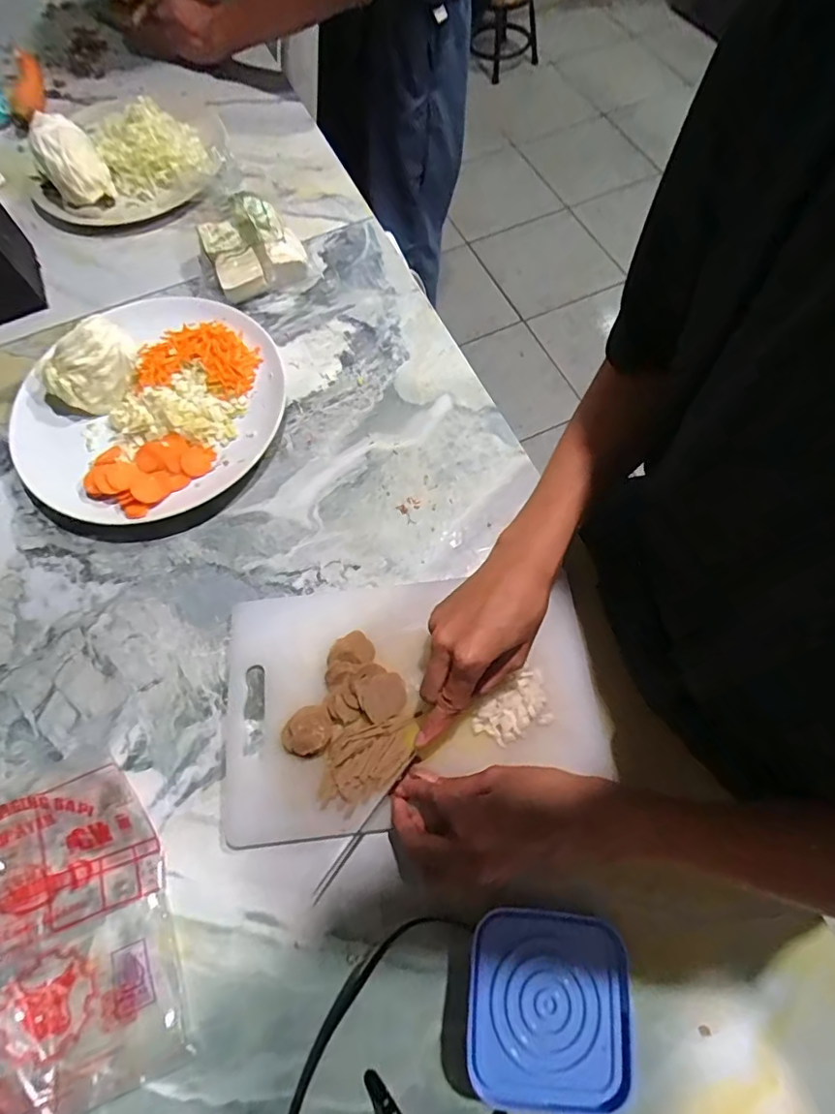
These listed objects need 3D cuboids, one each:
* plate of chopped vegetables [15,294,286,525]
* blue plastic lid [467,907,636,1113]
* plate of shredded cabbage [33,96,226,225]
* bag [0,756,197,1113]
[{"bbox_3d":[-0.264,-0.163,0.532,0.231,0.072,0.273,7,68,4],"label":"plate of chopped vegetables"},{"bbox_3d":[0.089,0.299,0.362,0.107,0.012,0.108,4,68,4],"label":"blue plastic lid"},{"bbox_3d":[-0.360,-0.504,0.662,0.230,0.087,0.168,-22,69,-7],"label":"plate of shredded cabbage"},{"bbox_3d":[-0.270,0.264,0.375,0.172,0.040,0.214,-22,69,-7],"label":"bag"}]

